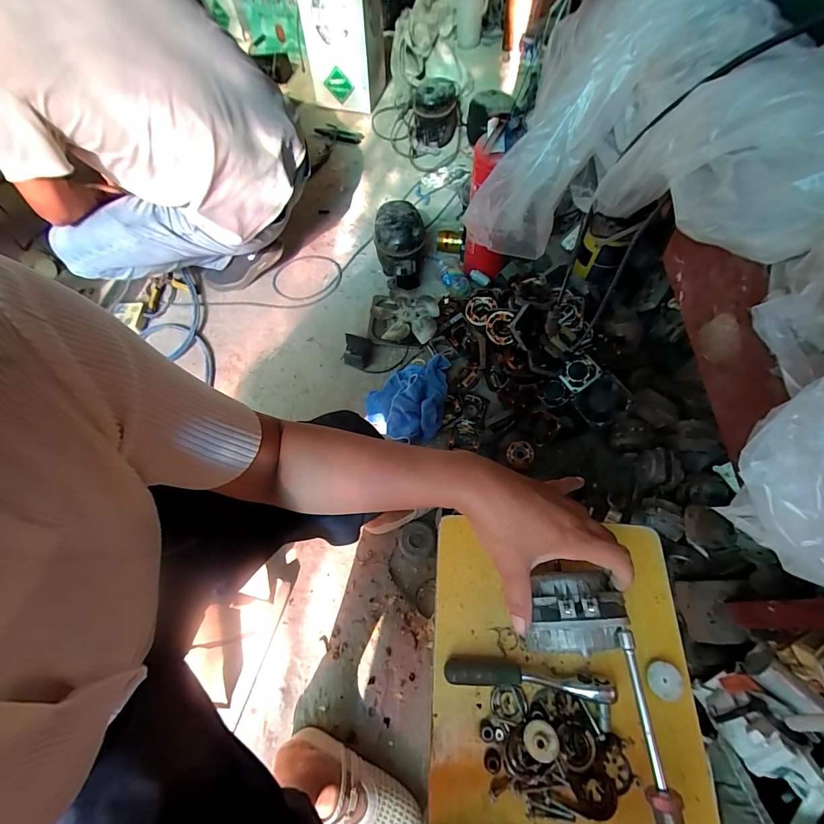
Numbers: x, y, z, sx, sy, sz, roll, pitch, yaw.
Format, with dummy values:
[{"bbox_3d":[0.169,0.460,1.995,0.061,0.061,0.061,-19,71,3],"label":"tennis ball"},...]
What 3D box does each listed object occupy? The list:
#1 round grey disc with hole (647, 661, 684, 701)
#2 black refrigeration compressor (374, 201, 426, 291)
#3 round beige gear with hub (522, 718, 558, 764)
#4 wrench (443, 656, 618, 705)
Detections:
[{"bbox_3d":[0.230,0.243,0.342,0.027,0.006,0.028,0,62,1],"label":"round grey disc with hole"},{"bbox_3d":[-0.035,-0.467,1.104,0.141,0.168,0.187,-1,62,0],"label":"black refrigeration compressor"},{"bbox_3d":[0.110,0.280,0.321,0.028,0.007,0.027,0,62,1],"label":"round beige gear with hub"},{"bbox_3d":[0.107,0.246,0.350,0.151,0.024,0.023,4,62,3],"label":"wrench"}]

